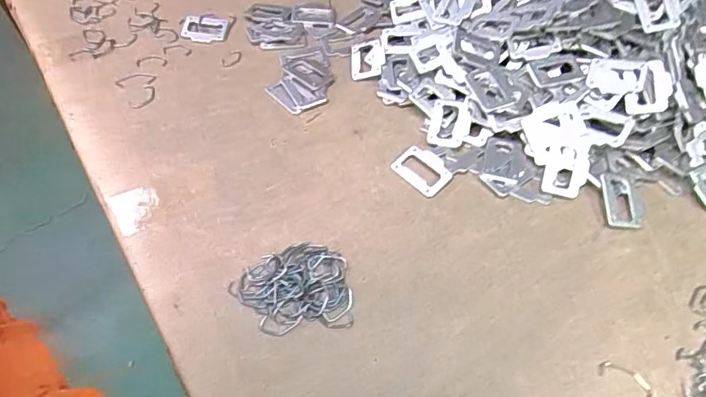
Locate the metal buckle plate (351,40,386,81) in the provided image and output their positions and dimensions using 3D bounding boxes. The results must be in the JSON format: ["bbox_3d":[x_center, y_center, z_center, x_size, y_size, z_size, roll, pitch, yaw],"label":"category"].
[{"bbox_3d":[0.016,-0.153,0.532,0.037,0.004,0.052,-3,61,6],"label":"metal buckle plate"}]

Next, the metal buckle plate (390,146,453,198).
[{"bbox_3d":[0.065,-0.026,0.450,0.040,0.004,0.051,-39,66,-19],"label":"metal buckle plate"}]

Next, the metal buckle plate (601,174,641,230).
[{"bbox_3d":[0.236,0.002,0.428,0.029,0.004,0.052,3,65,-4],"label":"metal buckle plate"}]

